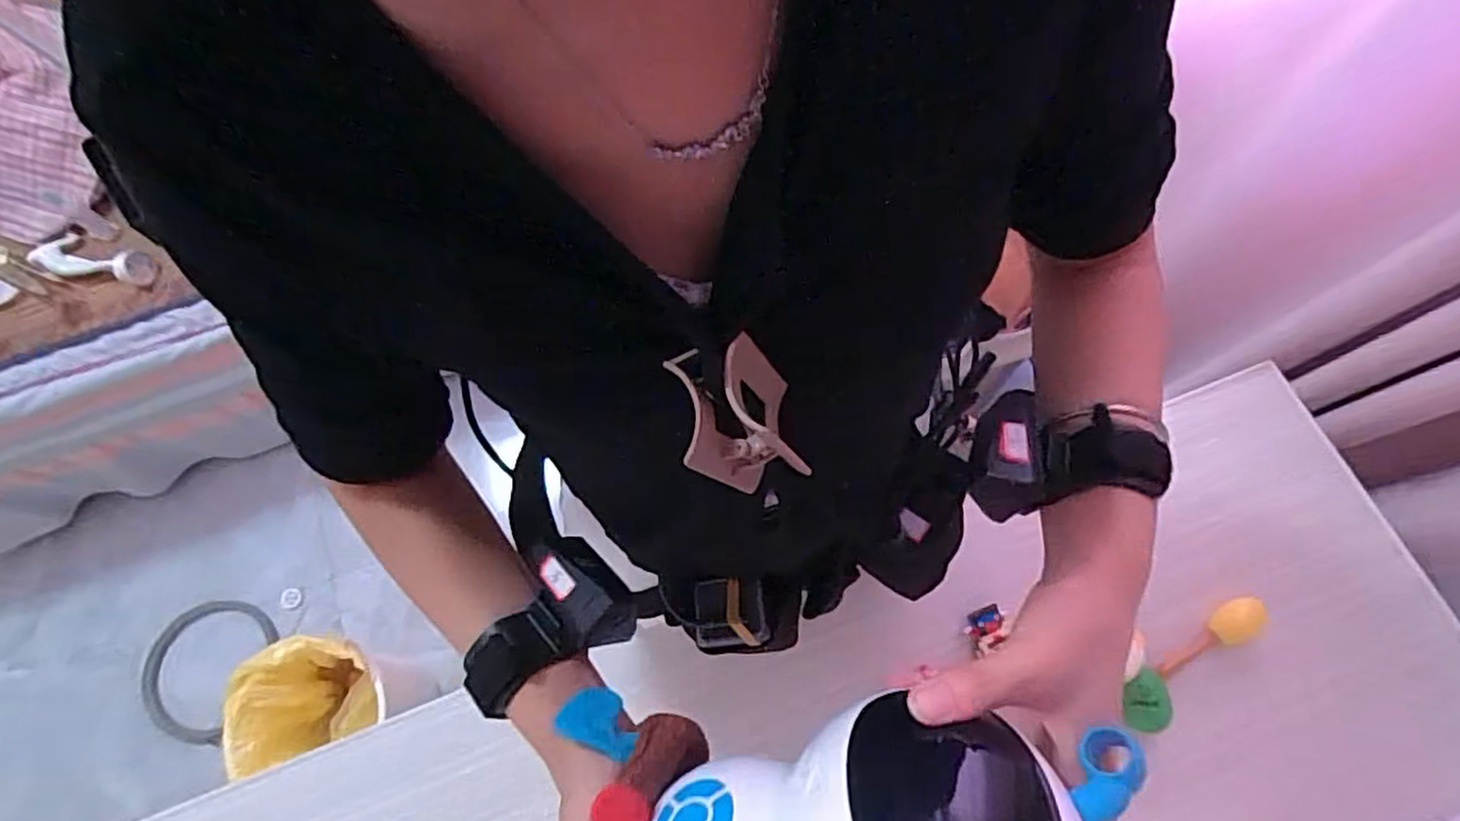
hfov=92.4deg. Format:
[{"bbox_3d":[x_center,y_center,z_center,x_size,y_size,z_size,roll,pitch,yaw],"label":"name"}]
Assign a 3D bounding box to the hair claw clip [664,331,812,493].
[{"bbox_3d":[0.002,0.003,0.280,0.045,0.056,0.050,-13,71,-2],"label":"hair claw clip"}]

